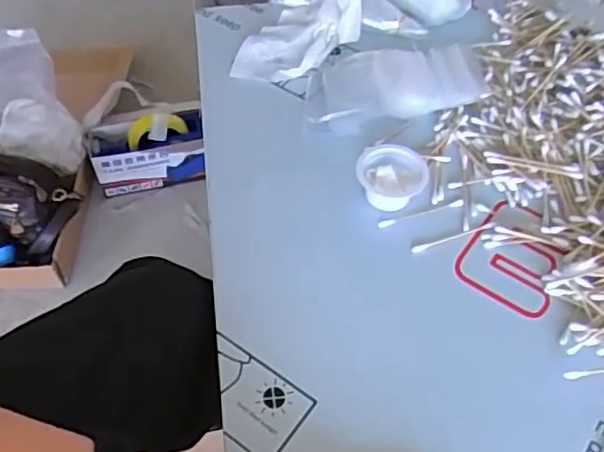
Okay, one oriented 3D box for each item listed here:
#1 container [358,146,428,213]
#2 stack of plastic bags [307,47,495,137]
[{"bbox_3d":[0.070,-0.039,0.475,0.054,0.028,0.044,1,53,-1],"label":"container"},{"bbox_3d":[0.083,-0.126,0.535,0.166,0.018,0.085,-5,53,-6],"label":"stack of plastic bags"}]

